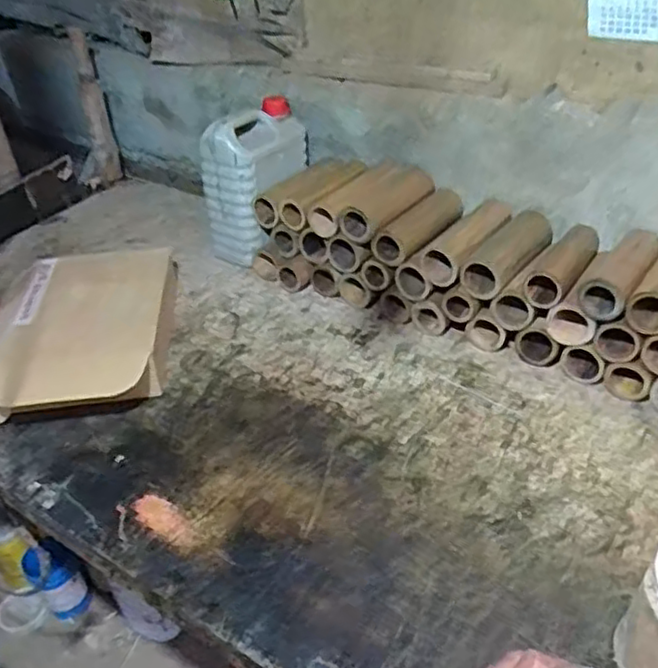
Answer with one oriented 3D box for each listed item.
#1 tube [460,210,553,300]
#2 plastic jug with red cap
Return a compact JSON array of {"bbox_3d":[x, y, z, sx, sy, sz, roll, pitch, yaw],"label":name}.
[{"bbox_3d":[0.252,-0.113,0.917,0.061,0.051,0.186,21,43,31],"label":"tube"},{"bbox_3d":[-0.115,-0.251,1.116,0.110,0.233,0.177,16,40,25],"label":"plastic jug with red cap"}]

